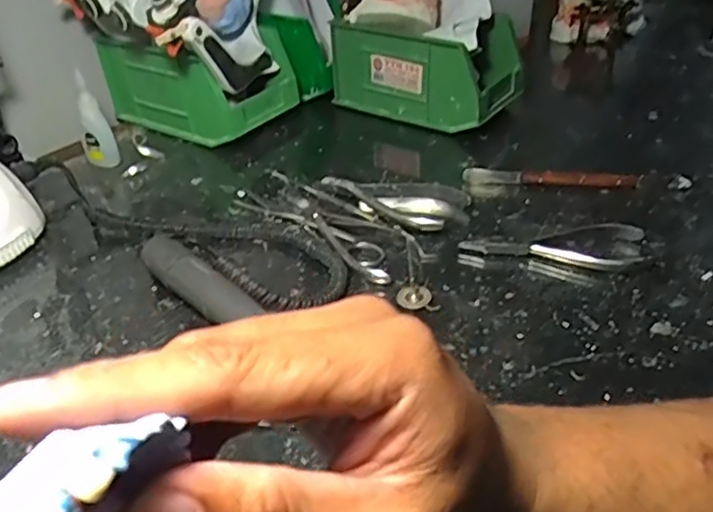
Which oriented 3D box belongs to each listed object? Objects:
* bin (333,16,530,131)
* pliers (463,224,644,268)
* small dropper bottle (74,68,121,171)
[{"bbox_3d":[0.072,-0.190,0.641,0.173,0.084,0.098,21,42,29],"label":"bin"},{"bbox_3d":[0.136,-0.009,0.444,0.120,0.012,0.041,6,37,11],"label":"pliers"},{"bbox_3d":[-0.229,-0.117,0.558,0.026,0.081,0.019,-17,38,-19],"label":"small dropper bottle"}]

